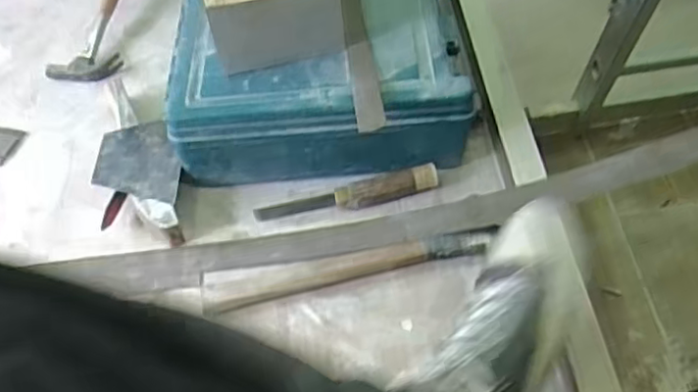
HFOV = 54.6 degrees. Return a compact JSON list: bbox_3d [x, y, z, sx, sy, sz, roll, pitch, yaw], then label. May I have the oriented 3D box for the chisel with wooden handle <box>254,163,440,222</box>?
[{"bbox_3d":[-0.002,0.000,0.757,0.205,0.032,0.029,-9,51,-2],"label":"chisel with wooden handle"}]

